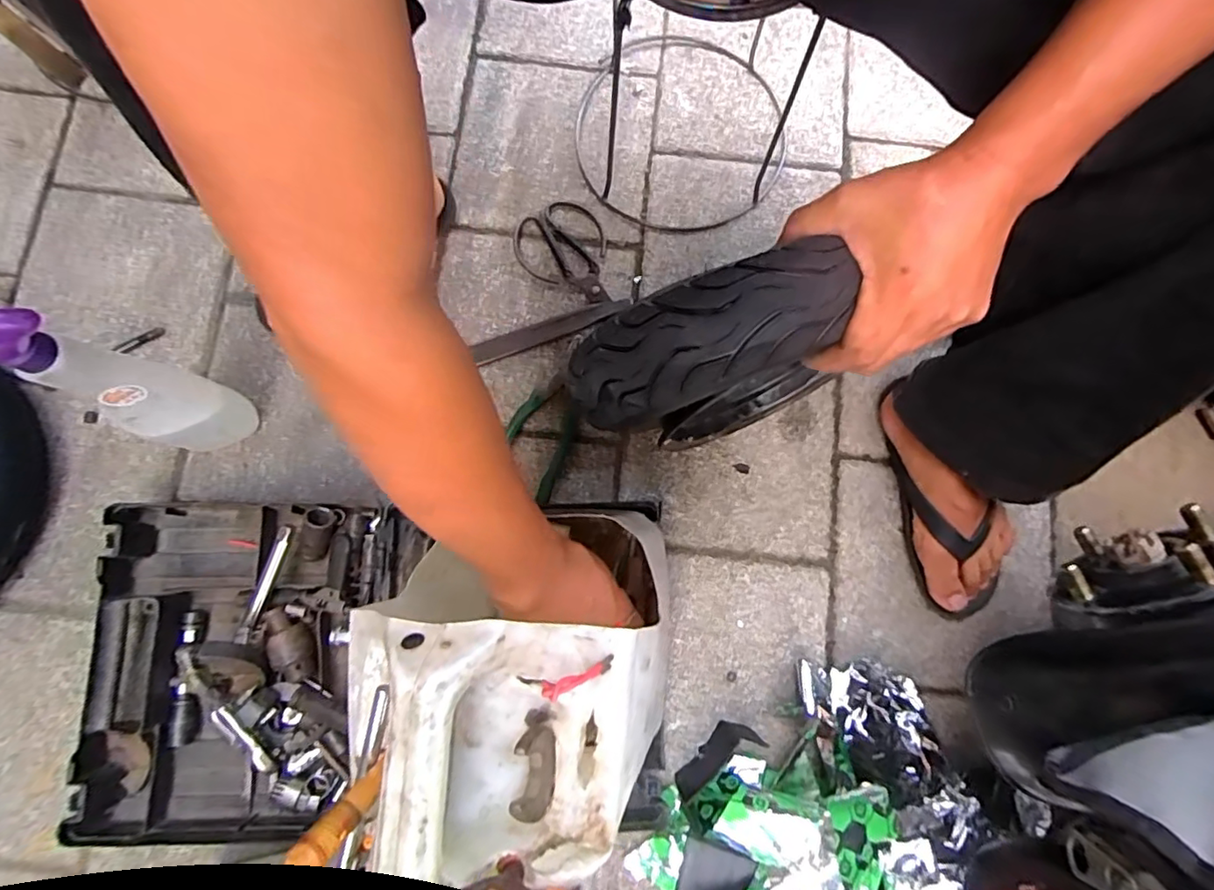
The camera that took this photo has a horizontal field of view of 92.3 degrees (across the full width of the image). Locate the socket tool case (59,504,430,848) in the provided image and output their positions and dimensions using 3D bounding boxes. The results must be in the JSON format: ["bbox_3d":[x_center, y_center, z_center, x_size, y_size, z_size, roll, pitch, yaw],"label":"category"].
[{"bbox_3d":[-0.352,0.224,0.597,0.363,0.066,0.322,1,79,-1],"label":"socket tool case"}]

